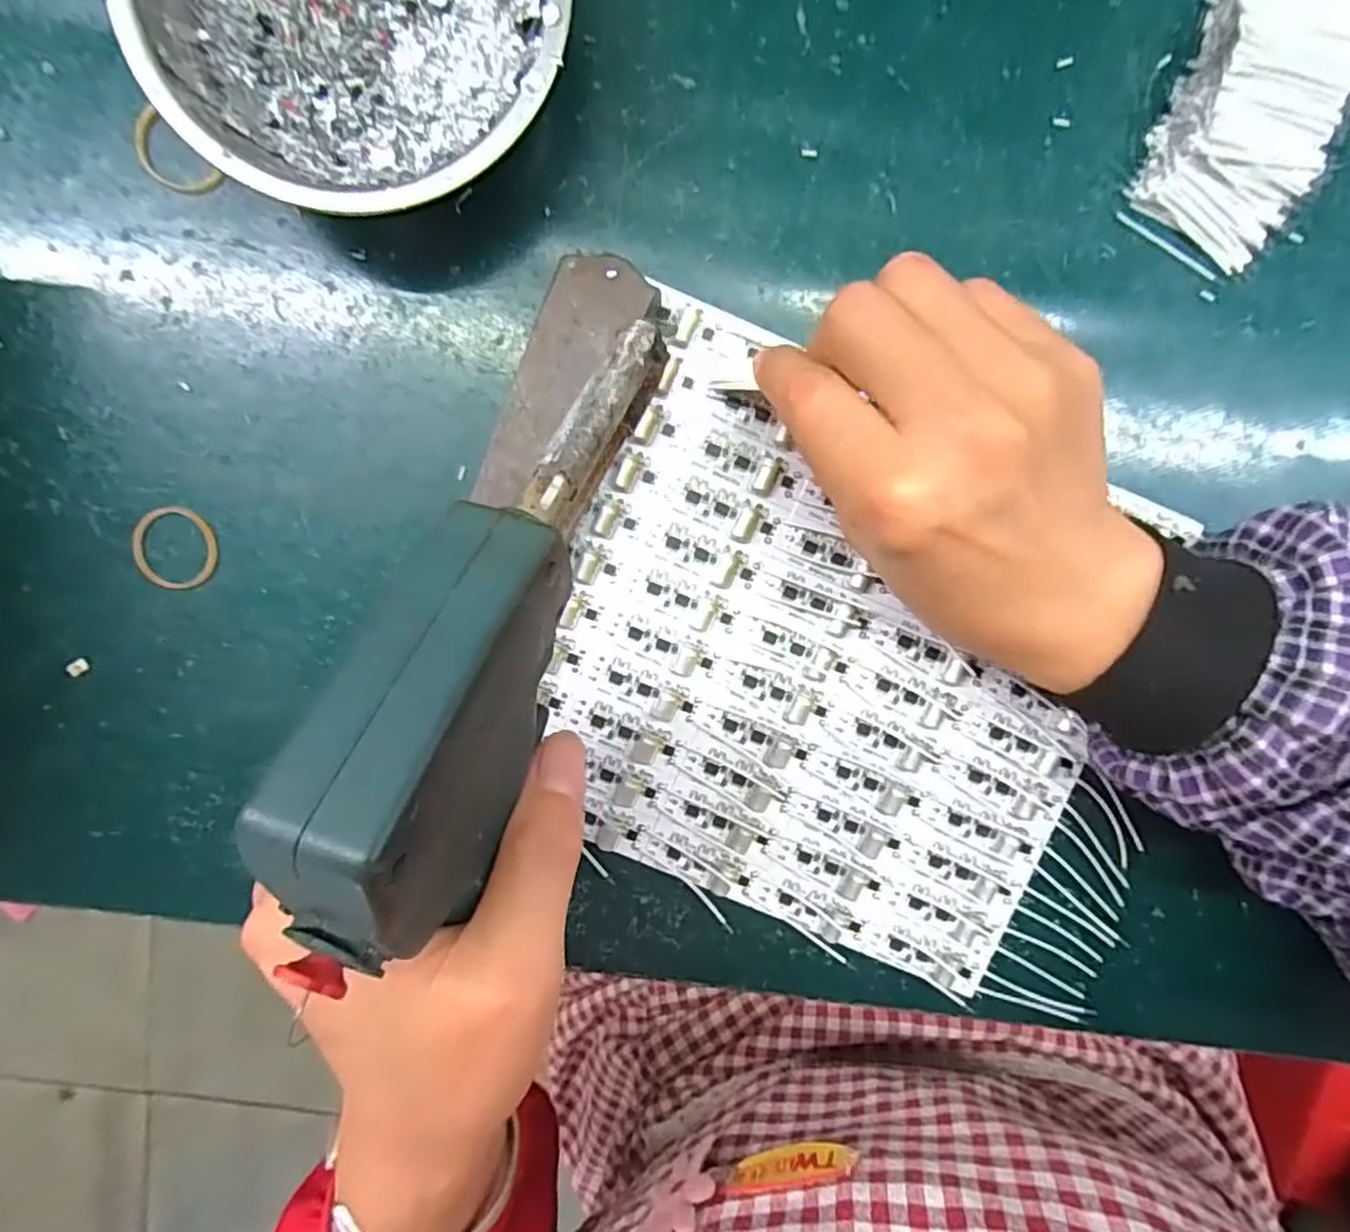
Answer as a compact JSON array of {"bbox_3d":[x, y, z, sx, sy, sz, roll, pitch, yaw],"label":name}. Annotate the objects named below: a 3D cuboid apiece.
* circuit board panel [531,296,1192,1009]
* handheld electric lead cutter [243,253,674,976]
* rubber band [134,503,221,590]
[{"bbox_3d":[0.058,0.017,0.257,0.202,0.006,0.191,24,95,-2],"label":"circuit board panel"},{"bbox_3d":[-0.041,-0.022,0.183,0.046,0.064,0.203,13,53,-2],"label":"handheld electric lead cutter"},{"bbox_3d":[-0.180,-0.024,0.251,0.028,0.004,0.030,0,97,-1],"label":"rubber band"}]

